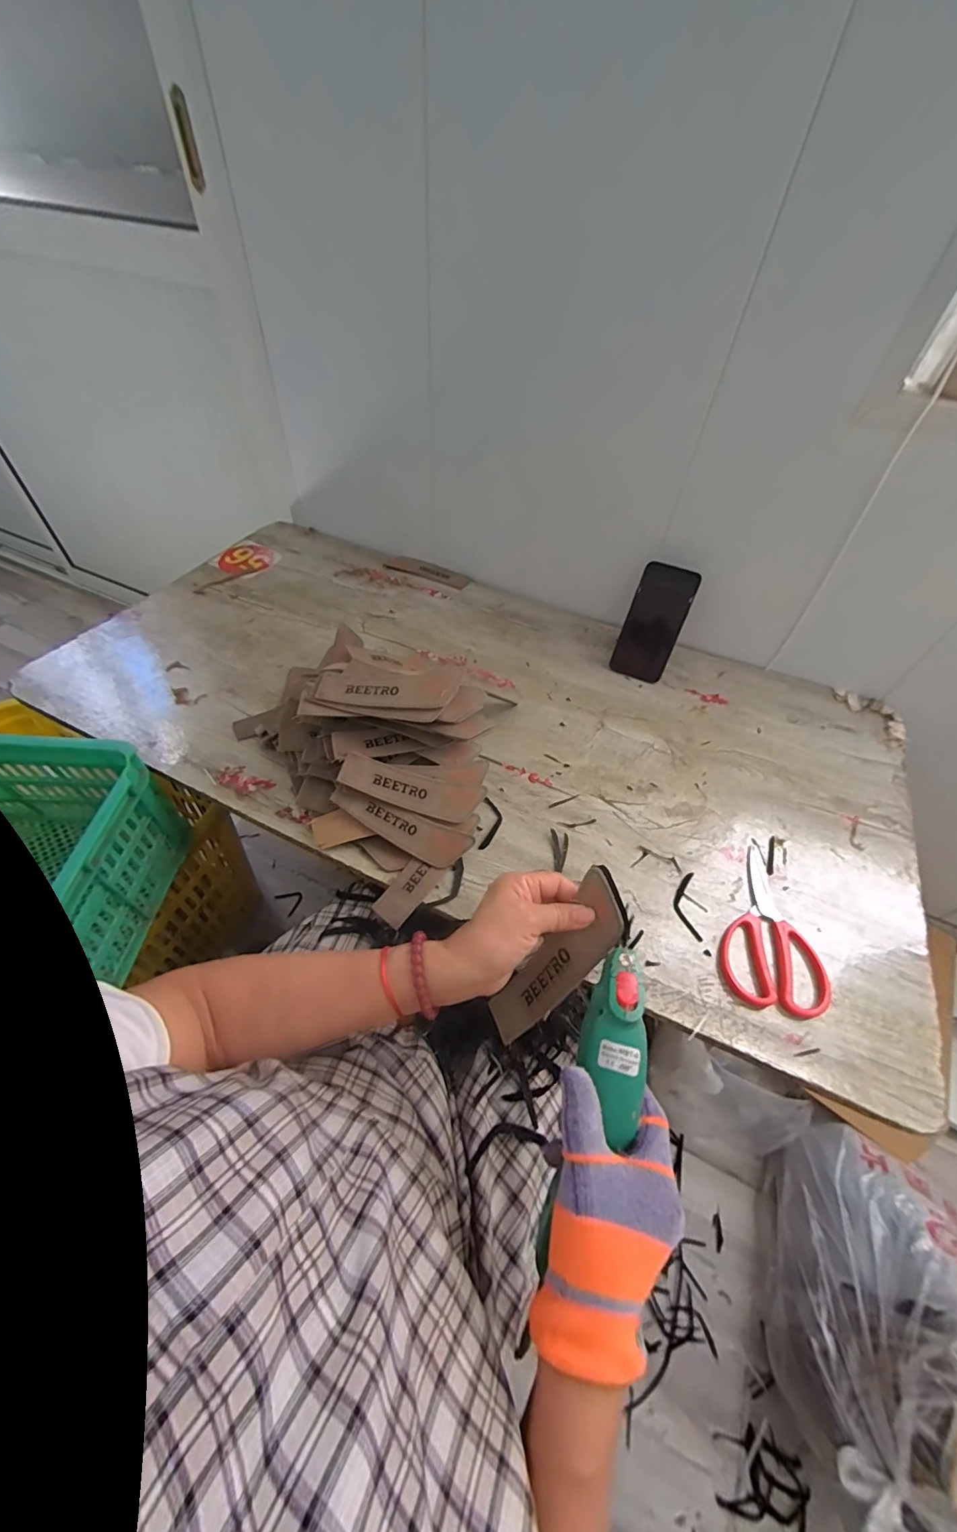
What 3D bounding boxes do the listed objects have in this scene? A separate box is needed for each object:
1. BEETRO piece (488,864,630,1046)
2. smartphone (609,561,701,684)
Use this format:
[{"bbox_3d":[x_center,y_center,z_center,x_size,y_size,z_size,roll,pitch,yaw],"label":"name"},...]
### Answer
[{"bbox_3d":[0.064,0.160,0.389,0.005,0.165,0.049,14,24,-48],"label":"BEETRO piece"},{"bbox_3d":[0.271,-0.220,0.752,0.083,0.168,0.009,23,21,14],"label":"smartphone"}]

